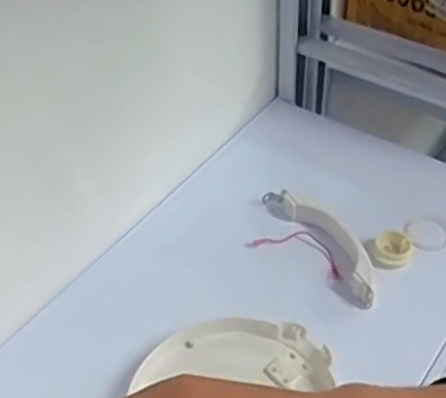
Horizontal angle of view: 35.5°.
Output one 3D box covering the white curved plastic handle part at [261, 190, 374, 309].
[{"bbox_3d":[0.124,0.049,0.843,0.053,0.034,0.210,-22,47,-18],"label":"white curved plastic handle part"}]

